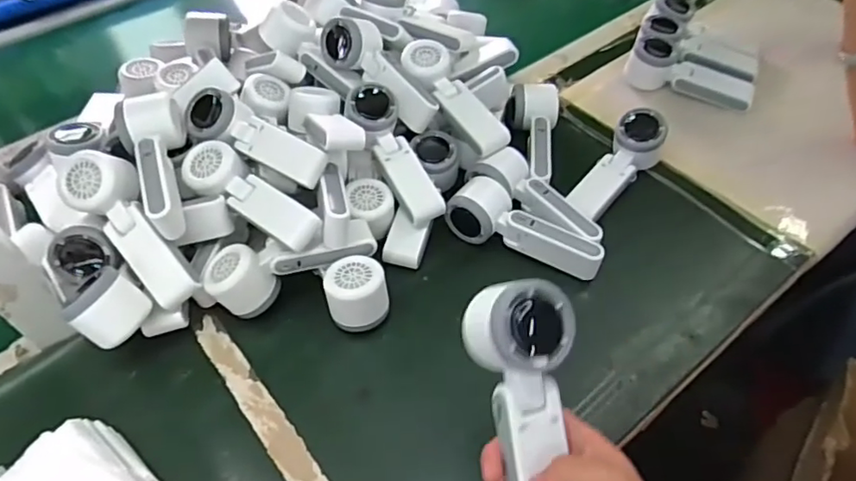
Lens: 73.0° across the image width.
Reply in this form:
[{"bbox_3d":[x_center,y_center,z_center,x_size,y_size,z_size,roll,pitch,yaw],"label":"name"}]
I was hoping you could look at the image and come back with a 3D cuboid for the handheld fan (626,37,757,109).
[{"bbox_3d":[0.354,-0.232,0.771,0.158,0.058,0.065,19,53,18],"label":"handheld fan"}]

